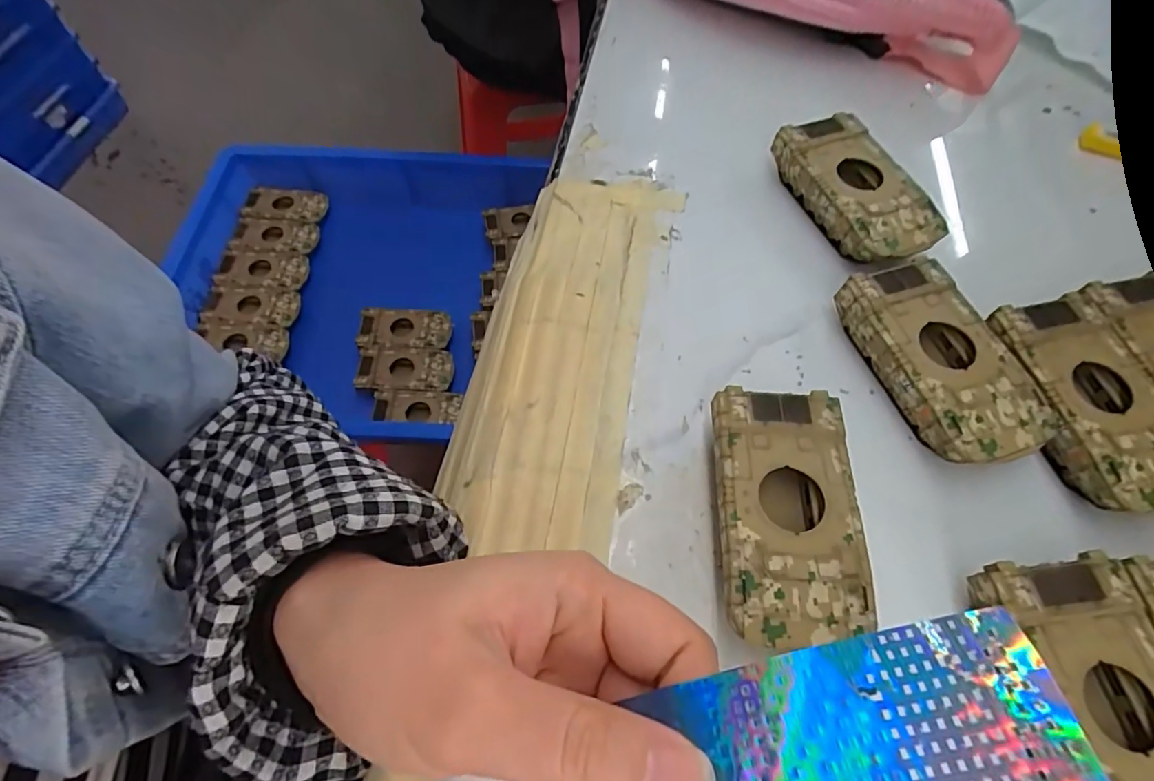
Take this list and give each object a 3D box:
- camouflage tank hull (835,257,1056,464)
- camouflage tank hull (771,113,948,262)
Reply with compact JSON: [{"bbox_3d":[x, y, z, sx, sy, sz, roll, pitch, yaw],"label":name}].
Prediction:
[{"bbox_3d":[0.162,-0.011,0.242,0.049,0.026,0.094,-15,64,-10],"label":"camouflage tank hull"},{"bbox_3d":[0.151,-0.106,0.291,0.049,0.027,0.093,-19,64,-11],"label":"camouflage tank hull"}]

